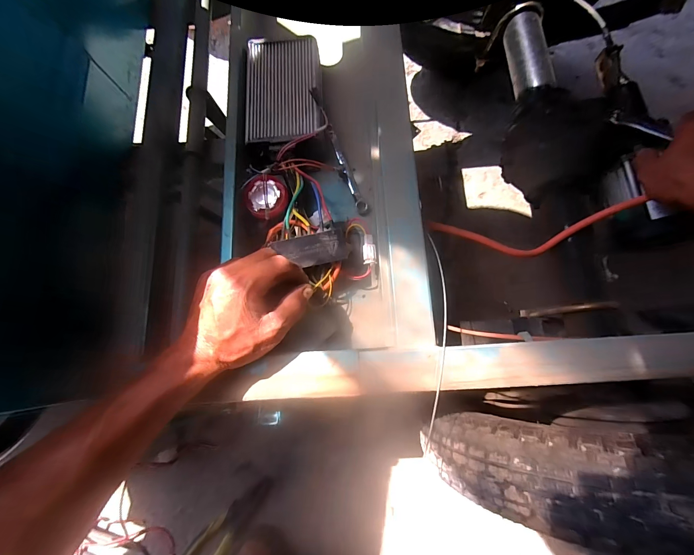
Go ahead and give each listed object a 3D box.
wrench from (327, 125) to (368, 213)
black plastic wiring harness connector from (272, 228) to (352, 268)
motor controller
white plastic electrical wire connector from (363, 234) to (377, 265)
[{"bbox_3d":[-0.001,-0.145,0.424,0.015,0.014,0.131,-20,77,-4],"label":"wrench"},{"bbox_3d":[-0.038,-0.031,0.349,0.081,0.013,0.035,-4,76,-3],"label":"black plastic wiring harness connector"},{"bbox_3d":[-0.081,-0.240,0.414,0.094,0.043,0.149,-4,76,-1],"label":"motor controller"},{"bbox_3d":[0.026,-0.032,0.370,0.015,0.005,0.035,-4,76,-1],"label":"white plastic electrical wire connector"}]

